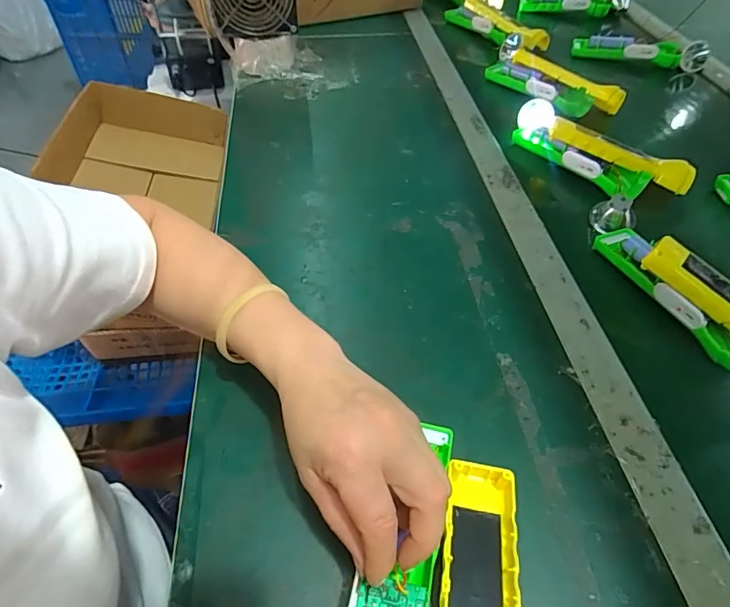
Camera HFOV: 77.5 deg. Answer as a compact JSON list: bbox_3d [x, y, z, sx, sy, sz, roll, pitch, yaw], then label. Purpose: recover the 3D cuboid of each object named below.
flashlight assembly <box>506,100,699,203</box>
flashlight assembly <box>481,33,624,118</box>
[{"bbox_3d":[0.264,-0.183,0.533,0.074,0.038,0.213,-34,57,-25],"label":"flashlight assembly"},{"bbox_3d":[0.258,-0.327,0.652,0.064,0.038,0.210,-25,54,-19],"label":"flashlight assembly"}]

